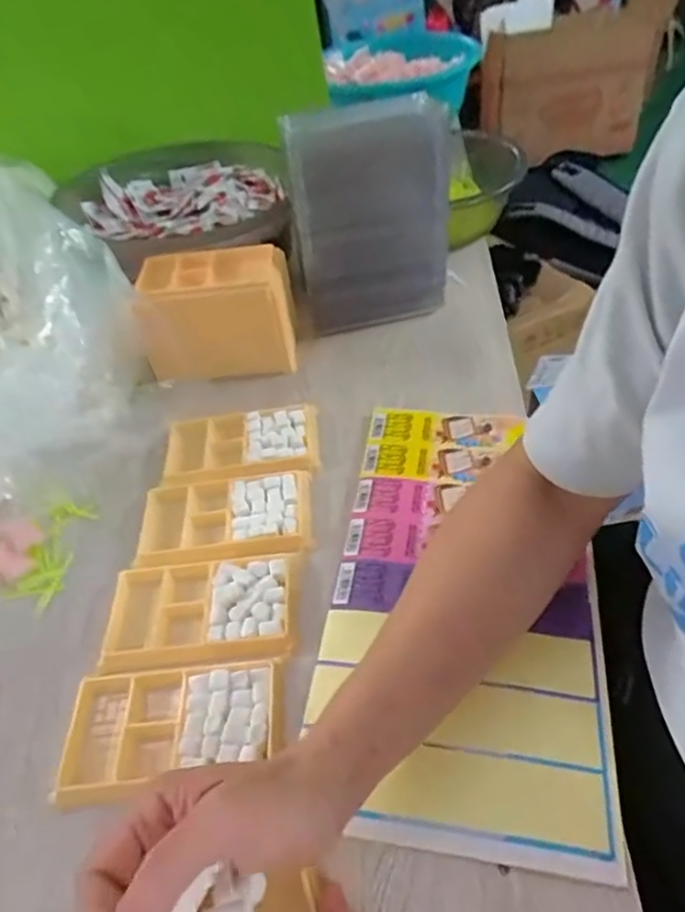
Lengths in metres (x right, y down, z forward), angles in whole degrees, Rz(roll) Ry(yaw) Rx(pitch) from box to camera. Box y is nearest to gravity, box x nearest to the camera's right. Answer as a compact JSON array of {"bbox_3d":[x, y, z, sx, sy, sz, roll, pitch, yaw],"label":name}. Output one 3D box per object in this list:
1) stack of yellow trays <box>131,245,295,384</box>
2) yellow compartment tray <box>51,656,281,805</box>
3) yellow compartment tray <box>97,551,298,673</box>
[{"bbox_3d":[-0.121,-0.136,0.608,0.141,0.096,0.091,-7,45,1],"label":"stack of yellow trays"},{"bbox_3d":[-0.102,0.162,0.377,0.128,0.019,0.071,-8,45,0],"label":"yellow compartment tray"},{"bbox_3d":[-0.099,0.109,0.437,0.133,0.019,0.078,-6,45,2],"label":"yellow compartment tray"}]

